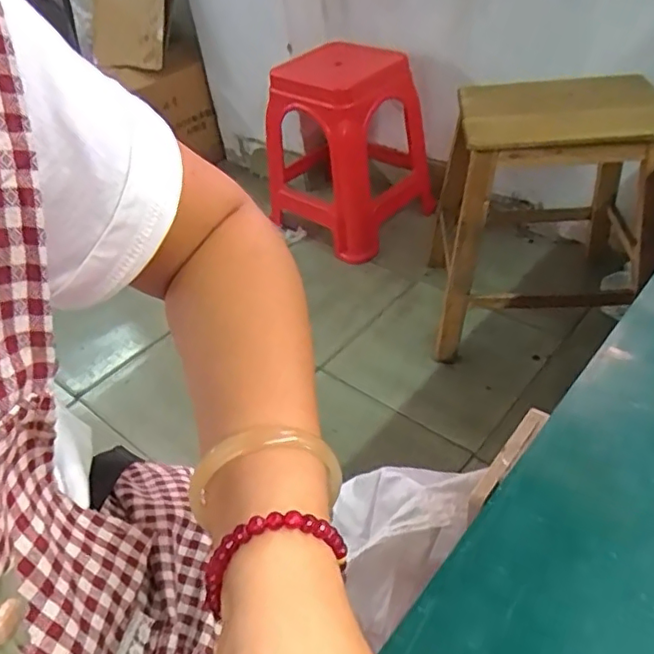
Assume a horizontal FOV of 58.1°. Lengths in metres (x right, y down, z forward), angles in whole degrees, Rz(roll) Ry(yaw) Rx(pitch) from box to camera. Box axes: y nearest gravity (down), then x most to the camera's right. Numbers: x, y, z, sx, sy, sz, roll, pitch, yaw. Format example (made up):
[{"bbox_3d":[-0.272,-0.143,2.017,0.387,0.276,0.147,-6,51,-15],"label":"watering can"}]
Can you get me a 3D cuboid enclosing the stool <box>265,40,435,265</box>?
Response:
[{"bbox_3d":[0.059,-0.499,1.628,0.359,0.477,0.394,26,51,33],"label":"stool"}]

